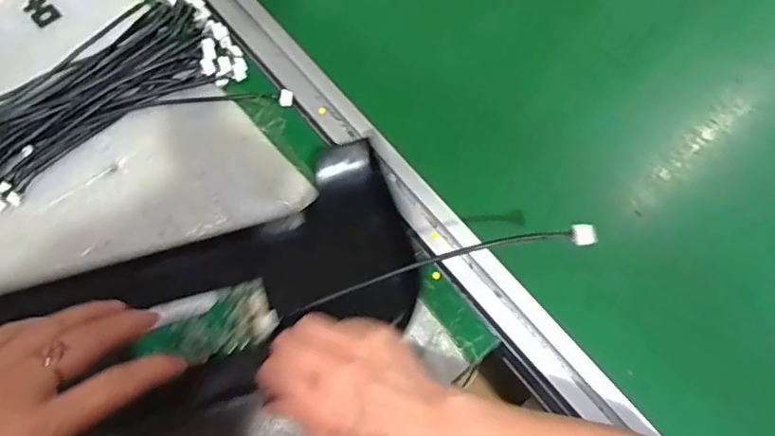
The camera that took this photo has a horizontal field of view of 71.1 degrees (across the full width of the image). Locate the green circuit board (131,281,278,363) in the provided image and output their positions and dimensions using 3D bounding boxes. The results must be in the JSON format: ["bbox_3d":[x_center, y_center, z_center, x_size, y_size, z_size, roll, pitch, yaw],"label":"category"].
[{"bbox_3d":[-0.134,0.079,0.400,0.098,0.009,0.049,-16,70,-7],"label":"green circuit board"}]

